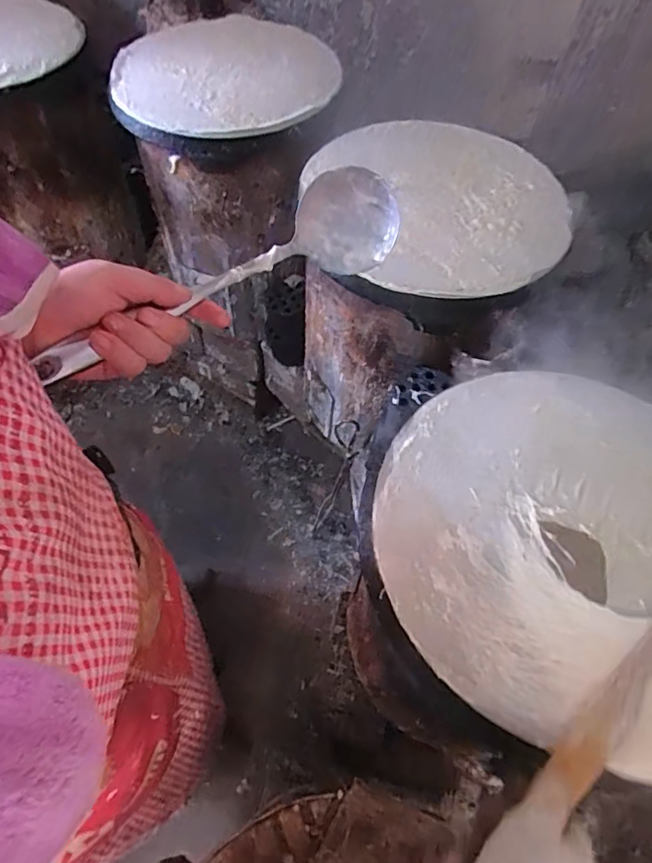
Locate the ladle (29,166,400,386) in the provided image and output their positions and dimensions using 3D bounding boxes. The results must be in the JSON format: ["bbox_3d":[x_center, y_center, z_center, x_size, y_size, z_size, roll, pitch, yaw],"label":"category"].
[{"bbox_3d":[-0.074,-0.127,0.431,0.345,0.075,0.079,-37,68,-27],"label":"ladle"}]

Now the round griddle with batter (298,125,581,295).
[{"bbox_3d":[0.157,-0.332,0.721,0.375,0.038,0.369,15,60,5],"label":"round griddle with batter"}]

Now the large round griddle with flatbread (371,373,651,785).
[{"bbox_3d":[0.235,0.097,0.490,0.360,0.024,0.357,1,60,-2],"label":"large round griddle with flatbread"}]

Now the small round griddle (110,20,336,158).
[{"bbox_3d":[-0.166,-0.604,0.886,0.369,0.061,0.369,11,68,11],"label":"small round griddle"}]

